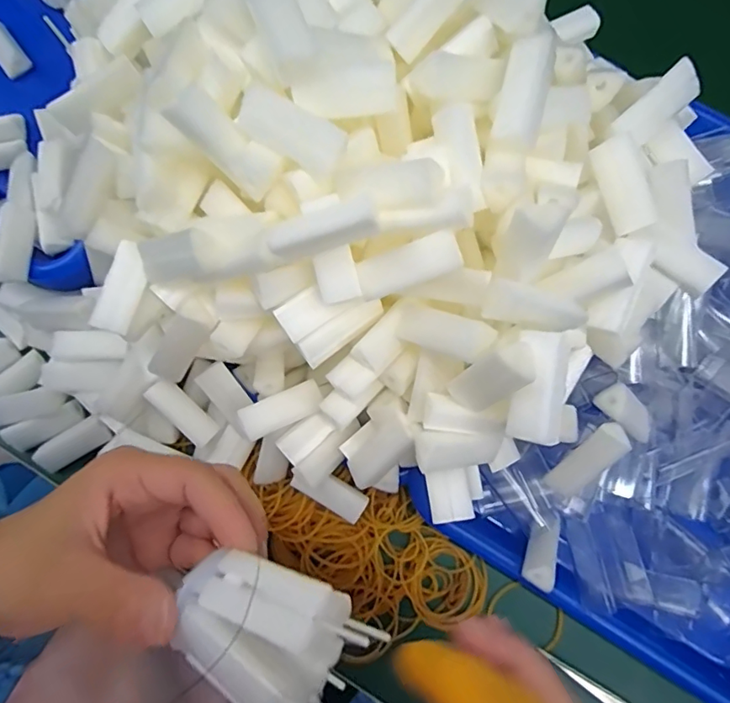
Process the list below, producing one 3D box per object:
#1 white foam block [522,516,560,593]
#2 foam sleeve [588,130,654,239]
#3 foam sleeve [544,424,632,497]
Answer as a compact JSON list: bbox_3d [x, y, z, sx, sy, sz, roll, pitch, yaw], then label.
[{"bbox_3d":[0.103,0.112,0.292,0.017,0.015,0.043,33,36,7],"label":"white foam block"},{"bbox_3d":[0.124,-0.080,0.248,0.015,0.013,0.045,-18,93,-4],"label":"foam sleeve"},{"bbox_3d":[0.114,0.057,0.266,0.017,0.008,0.048,41,117,8],"label":"foam sleeve"}]

